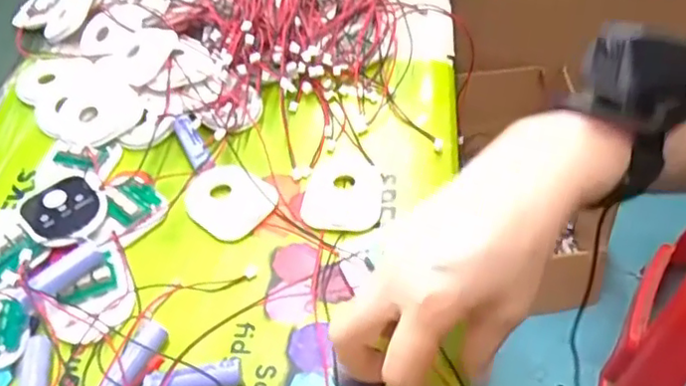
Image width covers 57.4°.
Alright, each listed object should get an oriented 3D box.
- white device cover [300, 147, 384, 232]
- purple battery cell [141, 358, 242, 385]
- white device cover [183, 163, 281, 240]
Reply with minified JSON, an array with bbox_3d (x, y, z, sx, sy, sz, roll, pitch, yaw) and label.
[{"bbox_3d":[0.001,-0.004,0.403,0.049,0.004,0.067,3,50,8],"label":"white device cover"},{"bbox_3d":[-0.077,0.097,0.324,0.049,0.014,0.016,-11,50,-4],"label":"purple battery cell"},{"bbox_3d":[-0.073,0.005,0.400,0.056,0.008,0.047,20,55,21],"label":"white device cover"}]

